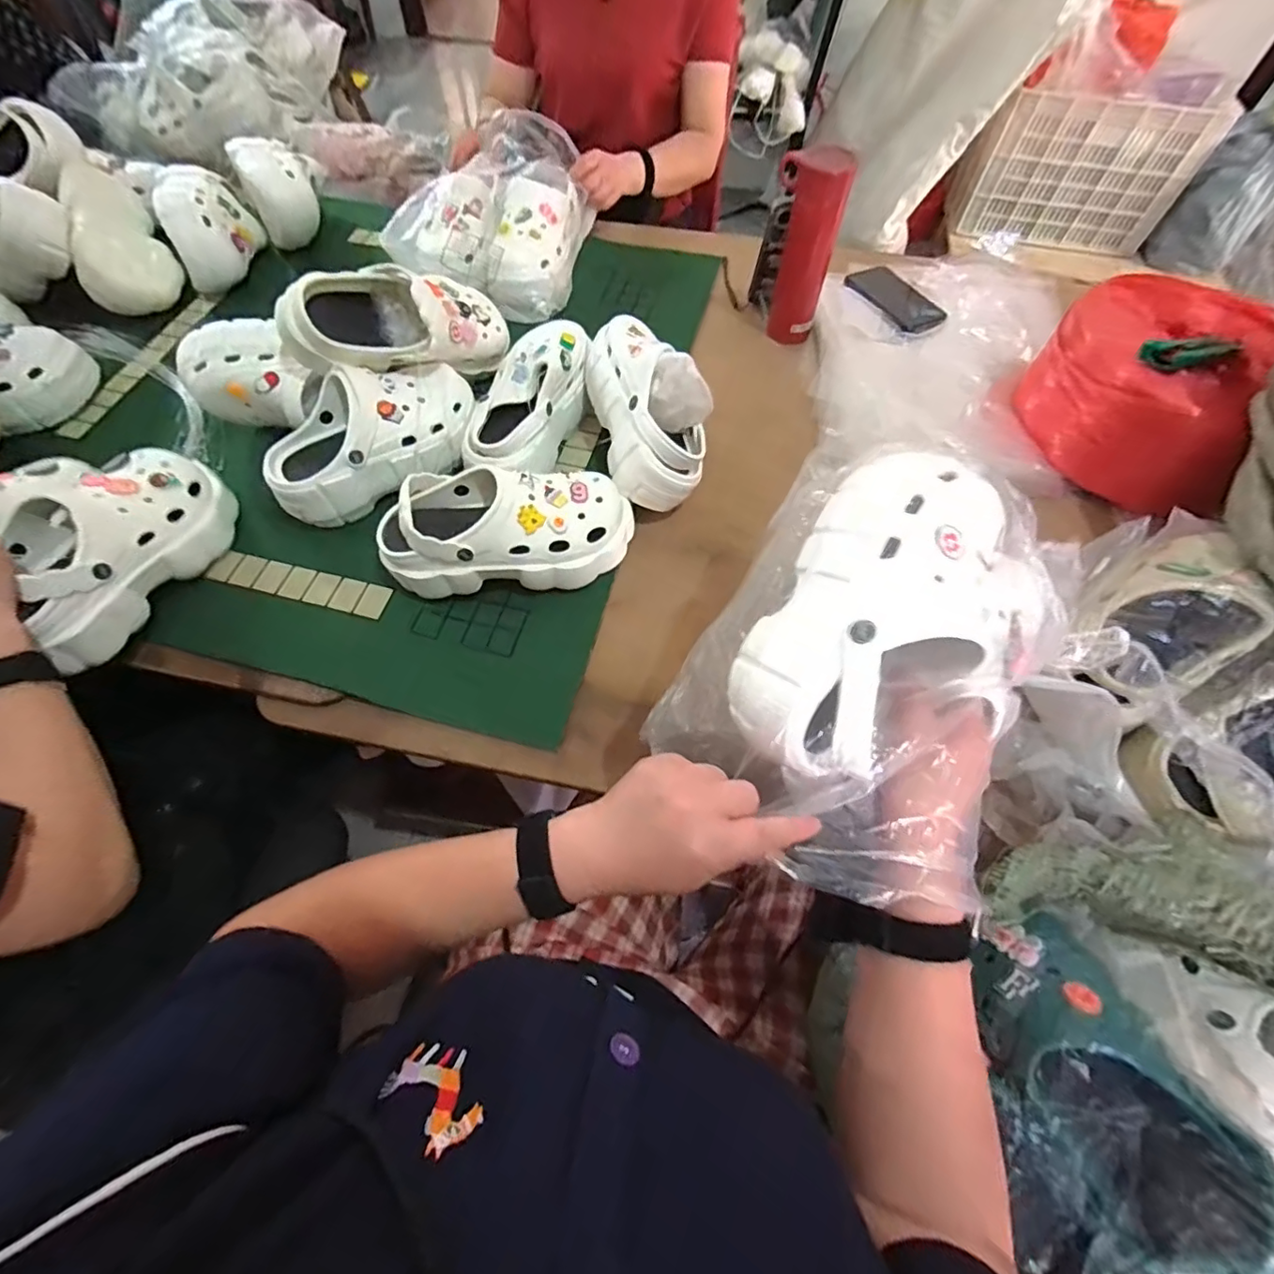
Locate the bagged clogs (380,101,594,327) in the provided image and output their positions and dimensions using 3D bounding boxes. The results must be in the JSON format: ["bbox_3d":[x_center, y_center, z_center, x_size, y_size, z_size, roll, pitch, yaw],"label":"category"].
[{"bbox_3d":[-0.198,-0.638,0.849,0.247,0.116,0.311,24,64,11],"label":"bagged clogs"}]

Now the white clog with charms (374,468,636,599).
[{"bbox_3d":[-0.132,-0.114,0.588,0.256,0.083,0.107,-6,62,-5],"label":"white clog with charms"}]

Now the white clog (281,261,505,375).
[{"bbox_3d":[-0.272,-0.362,0.659,0.259,0.103,0.095,-20,62,-36],"label":"white clog"}]

